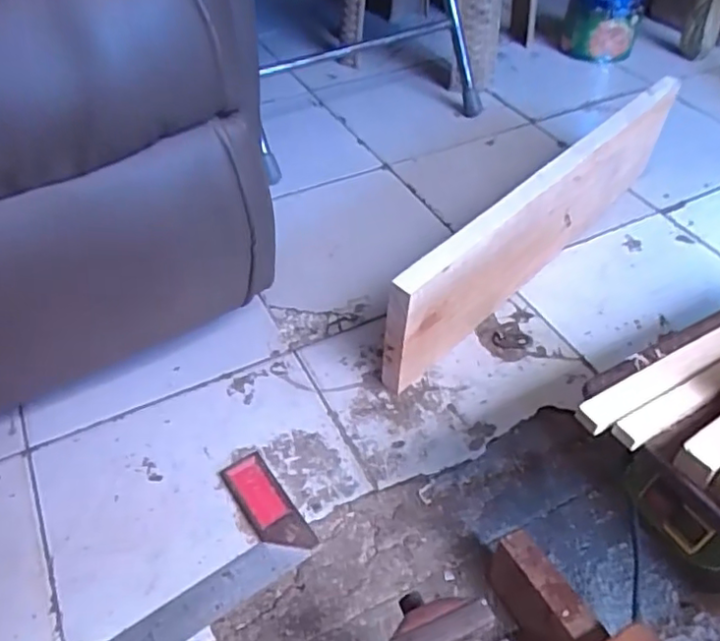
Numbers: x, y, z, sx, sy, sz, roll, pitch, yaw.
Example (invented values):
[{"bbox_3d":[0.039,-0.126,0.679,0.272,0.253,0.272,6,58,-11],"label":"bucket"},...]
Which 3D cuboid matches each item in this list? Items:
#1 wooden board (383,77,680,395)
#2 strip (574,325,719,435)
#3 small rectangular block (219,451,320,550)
[{"bbox_3d":[0.241,-0.128,0.785,0.032,0.161,0.586,35,55,29],"label":"wooden board"},{"bbox_3d":[0.280,0.002,0.446,0.323,0.009,0.022,-24,51,-21],"label":"strip"},{"bbox_3d":[-0.089,0.177,0.592,0.043,0.011,0.116,-27,52,-24],"label":"small rectangular block"}]

